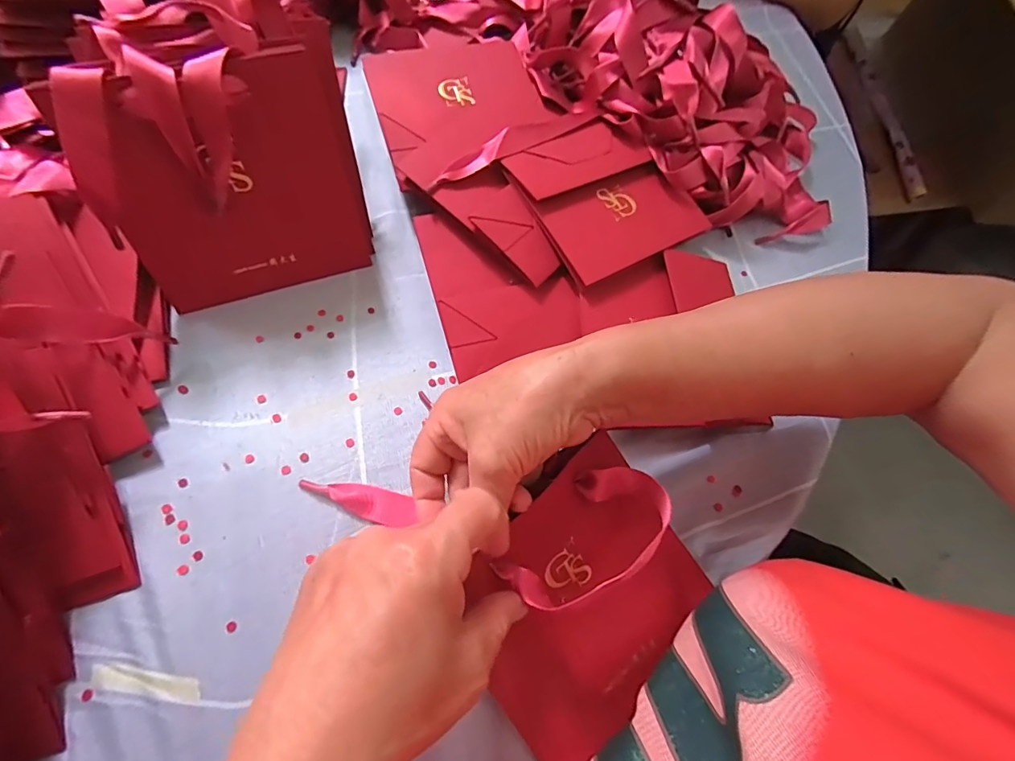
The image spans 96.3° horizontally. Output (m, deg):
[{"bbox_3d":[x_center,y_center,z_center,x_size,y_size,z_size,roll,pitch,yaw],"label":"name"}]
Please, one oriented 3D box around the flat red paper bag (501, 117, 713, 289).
[{"bbox_3d":[0.076,-0.144,0.354,0.135,0.011,0.124,-36,85,-25],"label":"flat red paper bag"}]

